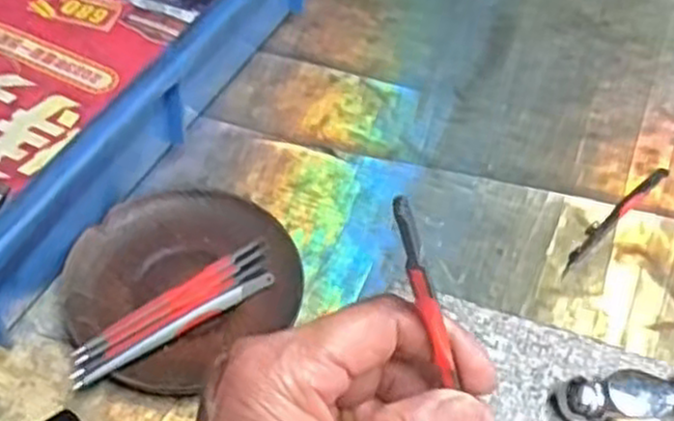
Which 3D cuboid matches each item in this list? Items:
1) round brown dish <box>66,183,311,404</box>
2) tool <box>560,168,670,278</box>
[{"bbox_3d":[-0.078,0.034,0.387,0.111,0.014,0.106,3,52,-4],"label":"round brown dish"},{"bbox_3d":[0.160,0.002,0.439,0.108,0.005,0.010,-35,63,-28],"label":"tool"}]

